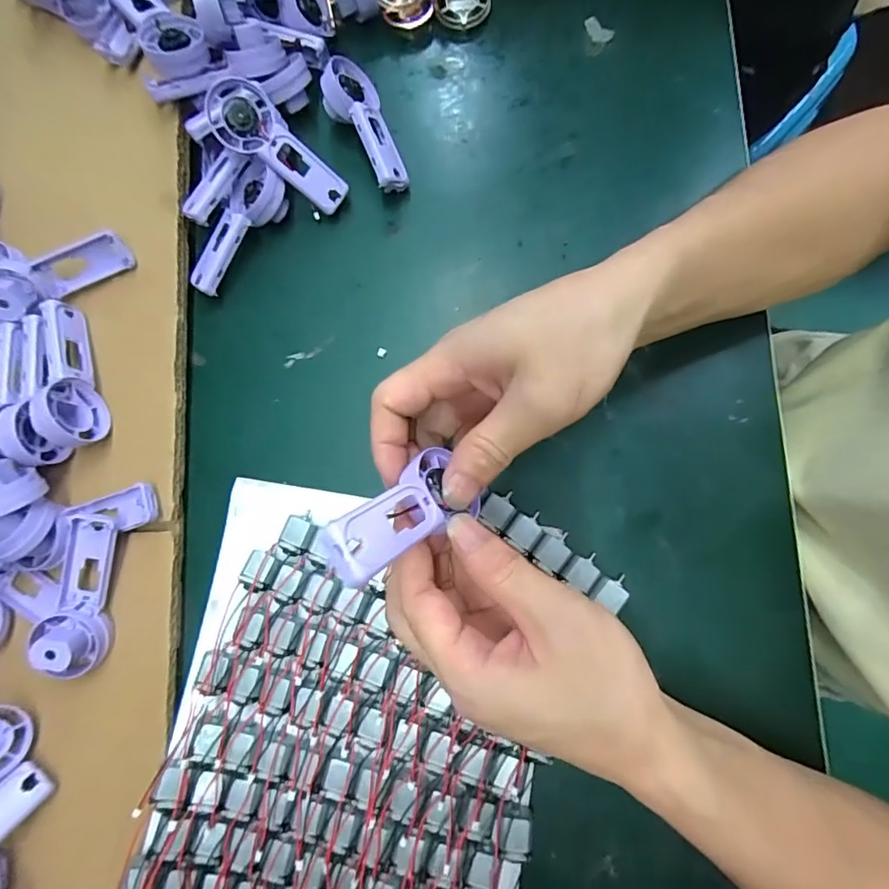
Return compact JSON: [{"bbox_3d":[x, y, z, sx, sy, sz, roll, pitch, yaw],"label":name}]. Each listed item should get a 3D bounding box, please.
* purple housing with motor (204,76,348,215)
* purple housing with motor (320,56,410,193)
[{"bbox_3d":[-0.110,-0.194,0.328,0.098,0.028,0.039,37,81,-16],"label":"purple housing with motor"},{"bbox_3d":[-0.052,-0.217,0.343,0.037,0.021,0.094,-24,87,-41],"label":"purple housing with motor"}]

